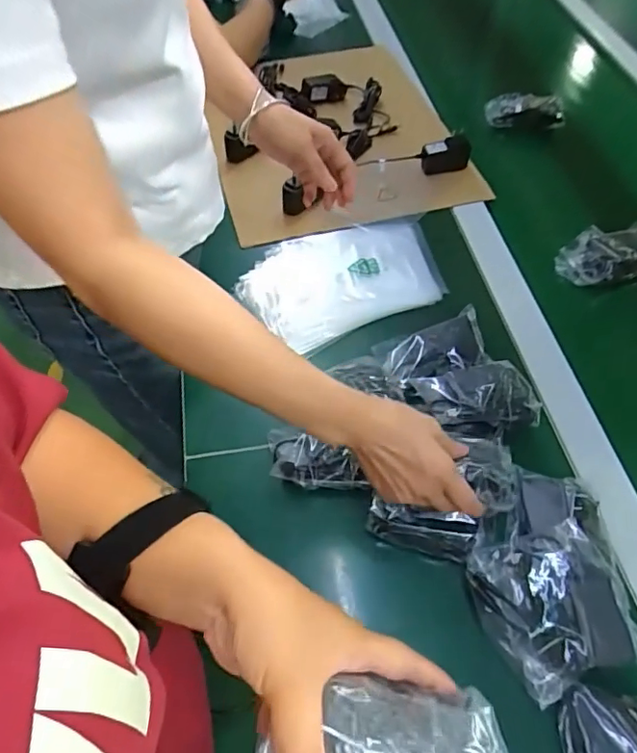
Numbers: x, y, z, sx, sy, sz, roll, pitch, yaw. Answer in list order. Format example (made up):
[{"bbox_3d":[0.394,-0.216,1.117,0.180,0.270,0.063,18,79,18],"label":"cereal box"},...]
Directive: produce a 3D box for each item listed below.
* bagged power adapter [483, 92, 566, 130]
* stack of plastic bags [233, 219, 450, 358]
[{"bbox_3d":[0.347,-0.444,0.917,0.126,0.054,0.032,8,55,6],"label":"bagged power adapter"},{"bbox_3d":[0.032,-0.133,0.730,0.268,0.028,0.170,-20,57,-14],"label":"stack of plastic bags"}]

